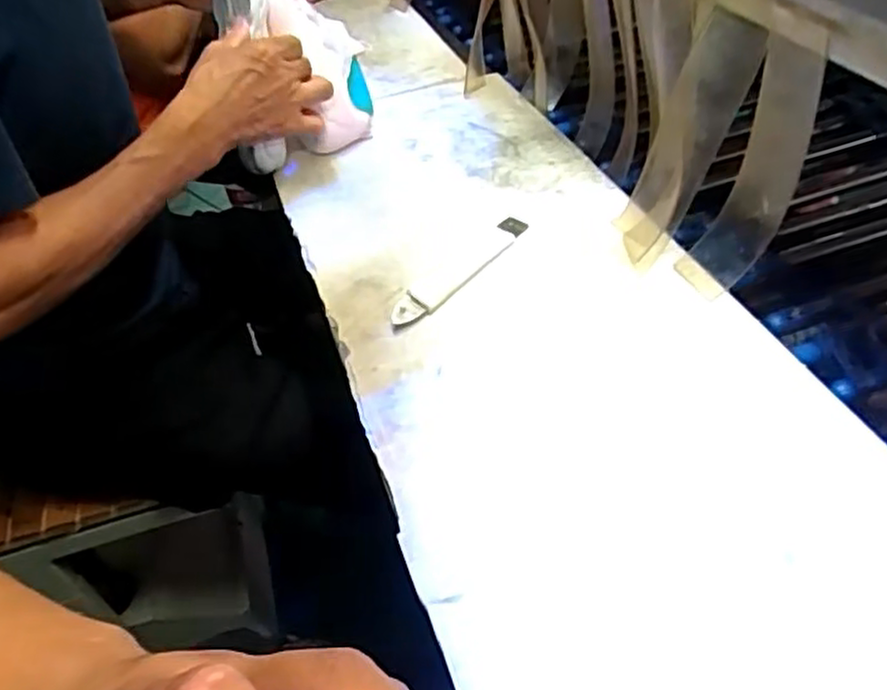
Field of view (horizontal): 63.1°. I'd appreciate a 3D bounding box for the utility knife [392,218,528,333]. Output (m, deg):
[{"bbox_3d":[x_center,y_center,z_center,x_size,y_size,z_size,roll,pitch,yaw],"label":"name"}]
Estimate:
[{"bbox_3d":[0.016,-0.063,0.593,0.026,0.012,0.166,26,53,30],"label":"utility knife"}]

